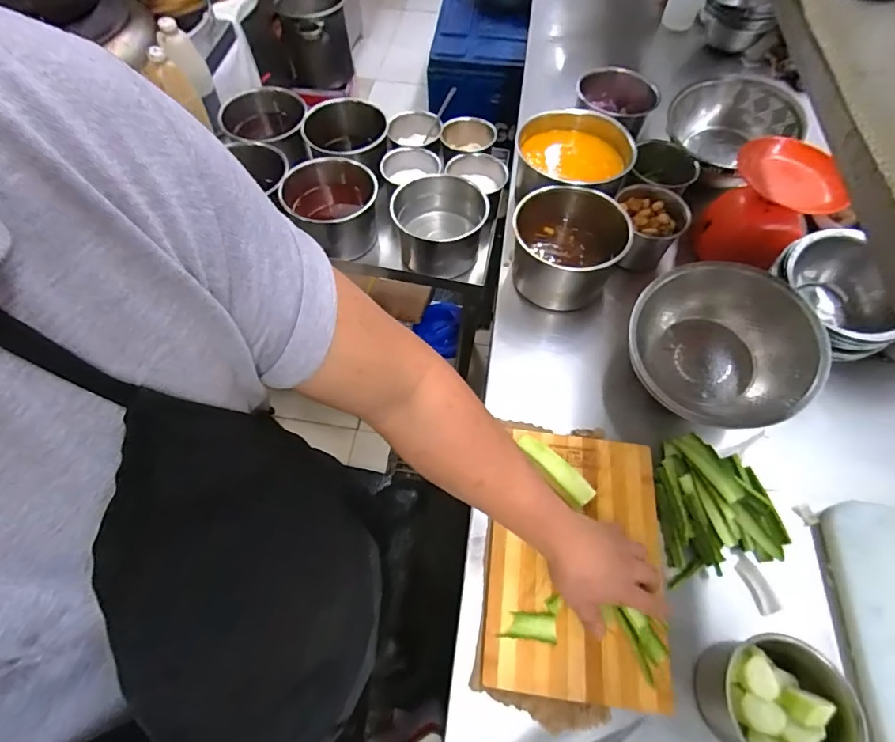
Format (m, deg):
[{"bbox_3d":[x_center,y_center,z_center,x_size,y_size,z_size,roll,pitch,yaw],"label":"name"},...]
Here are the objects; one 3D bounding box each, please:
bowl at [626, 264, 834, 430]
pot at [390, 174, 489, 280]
[{"bbox_3d":[0.366,-0.030,0.626,0.226,0.117,0.200,26,64,13],"label":"bowl"},{"bbox_3d":[-0.020,-0.269,0.887,0.173,0.122,0.171,0,61,-1],"label":"pot"}]

